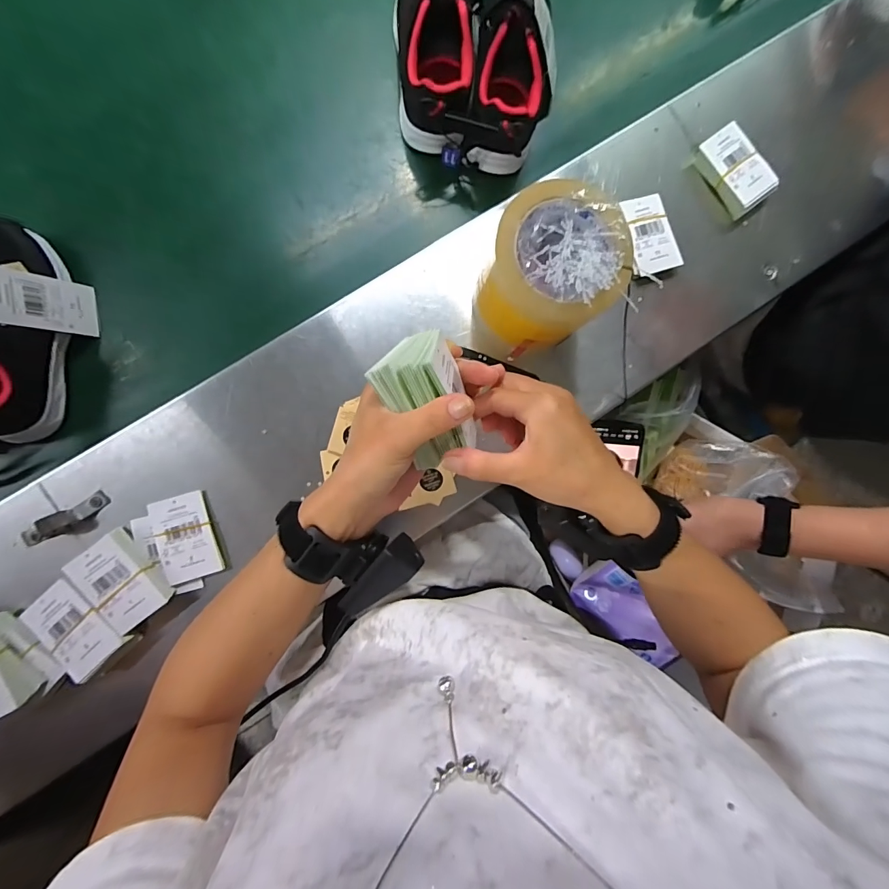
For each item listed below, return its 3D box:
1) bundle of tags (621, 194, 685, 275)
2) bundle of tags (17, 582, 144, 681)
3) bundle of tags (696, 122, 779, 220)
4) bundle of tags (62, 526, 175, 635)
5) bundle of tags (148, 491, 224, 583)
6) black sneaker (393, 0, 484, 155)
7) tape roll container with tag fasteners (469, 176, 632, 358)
[{"bbox_3d":[0.216,-0.218,0.419,0.054,0.011,0.080,-11,88,-5],"label":"bundle of tags"},{"bbox_3d":[-0.325,0.162,0.358,0.052,0.018,0.082,-40,91,-5],"label":"bundle of tags"},{"bbox_3d":[0.307,-0.289,0.424,0.050,0.016,0.083,-37,90,-5],"label":"bundle of tags"},{"bbox_3d":[-0.287,0.121,0.357,0.055,0.016,0.077,-39,90,-5],"label":"bundle of tags"},{"bbox_3d":[-0.240,0.087,0.371,0.050,0.007,0.077,-16,88,-5],"label":"bundle of tags"},{"bbox_3d":[-0.009,-0.387,0.384,0.073,0.062,0.201,-4,87,-4],"label":"black sneaker"},{"bbox_3d":[0.081,-0.140,0.348,0.111,0.121,0.107,19,86,-3],"label":"tape roll container with tag fasteners"}]

